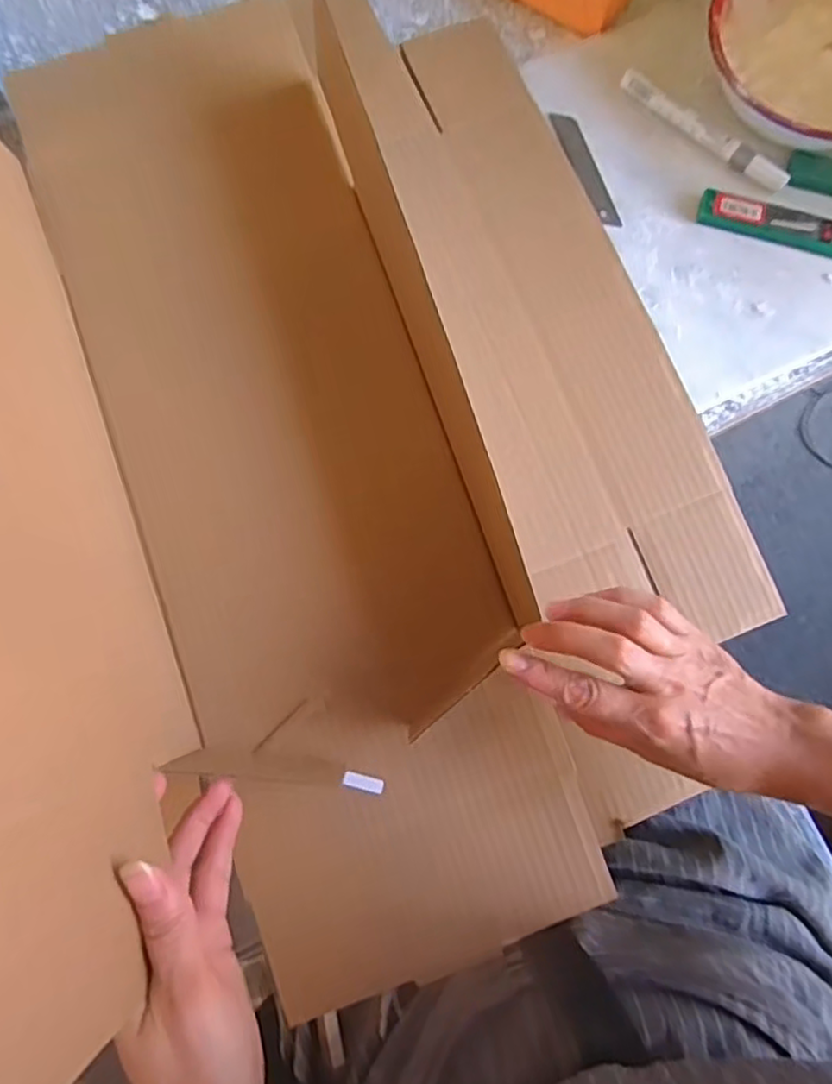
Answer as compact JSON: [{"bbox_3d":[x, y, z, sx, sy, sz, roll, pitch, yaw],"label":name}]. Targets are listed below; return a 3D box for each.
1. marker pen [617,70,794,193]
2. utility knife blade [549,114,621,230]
[{"bbox_3d":[0.214,-0.307,0.489,0.143,0.013,0.015,40,79,9],"label":"marker pen"},{"bbox_3d":[0.128,-0.279,0.491,0.018,0.004,0.102,-20,80,-5],"label":"utility knife blade"}]

